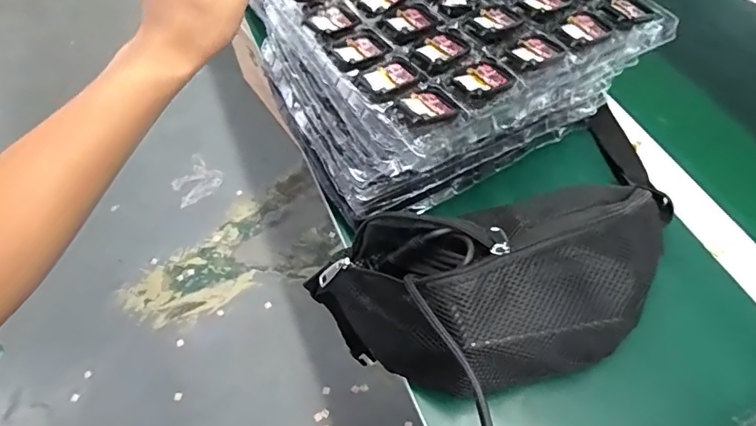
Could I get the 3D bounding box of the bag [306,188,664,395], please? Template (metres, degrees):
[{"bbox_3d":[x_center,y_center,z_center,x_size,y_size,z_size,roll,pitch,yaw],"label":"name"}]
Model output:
[{"bbox_3d":[0.086,0.061,0.381,0.265,0.104,0.134,-4,58,1],"label":"bag"}]

